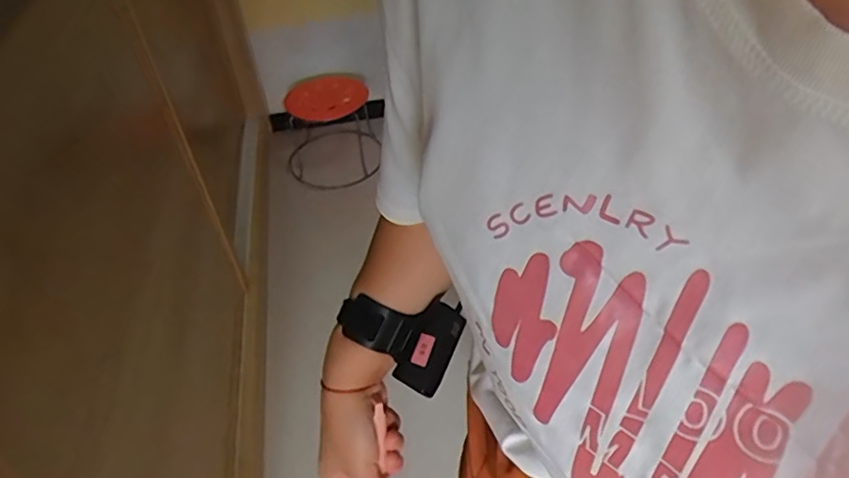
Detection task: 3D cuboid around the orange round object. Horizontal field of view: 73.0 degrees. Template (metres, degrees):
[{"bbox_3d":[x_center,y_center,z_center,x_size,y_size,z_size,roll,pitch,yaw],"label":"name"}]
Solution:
[{"bbox_3d":[-0.301,-0.441,1.787,0.265,0.131,0.035,-22,13,-24],"label":"orange round object"}]

